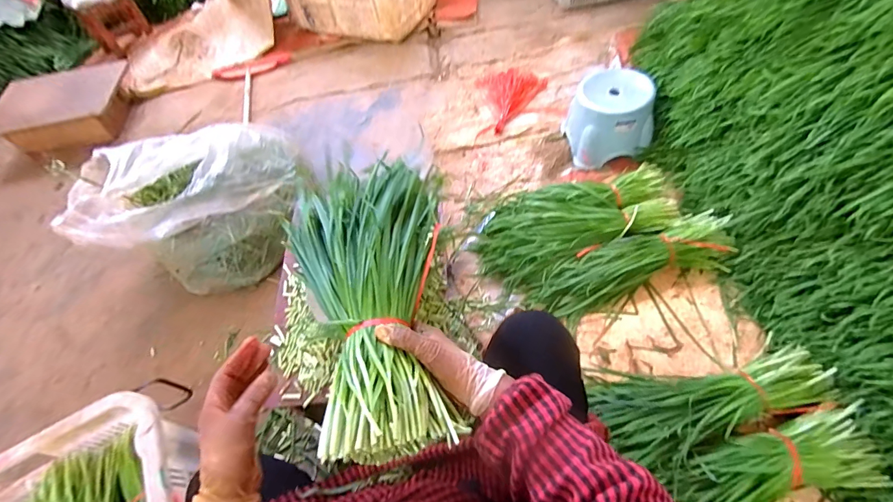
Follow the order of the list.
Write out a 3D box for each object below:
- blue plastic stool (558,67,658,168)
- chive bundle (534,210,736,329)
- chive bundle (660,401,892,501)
[{"bbox_3d":[0.475,-0.387,1.164,0.202,0.198,0.189,-4,56,2],"label":"blue plastic stool"},{"bbox_3d":[0.442,0.037,0.973,0.475,0.113,0.140,-16,57,-6],"label":"chive bundle"},{"bbox_3d":[0.570,0.396,0.704,0.349,0.092,0.133,-18,57,-7],"label":"chive bundle"}]

